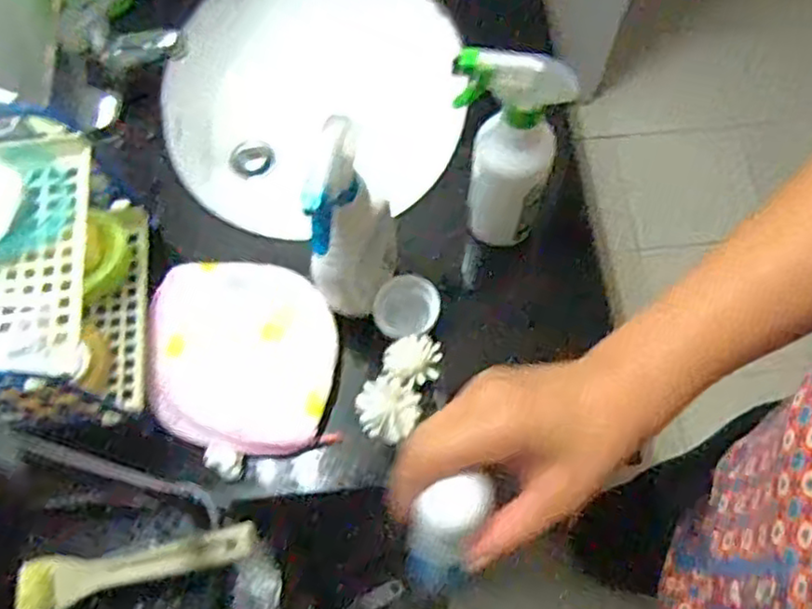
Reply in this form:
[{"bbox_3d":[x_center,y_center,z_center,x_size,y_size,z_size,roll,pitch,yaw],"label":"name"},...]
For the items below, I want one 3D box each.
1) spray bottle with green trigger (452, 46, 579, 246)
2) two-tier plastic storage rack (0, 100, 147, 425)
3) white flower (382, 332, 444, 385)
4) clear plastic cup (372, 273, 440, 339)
[{"bbox_3d":[0.085,-0.130,0.598,0.086,0.247,0.056,5,69,3],"label":"spray bottle with green trigger"},{"bbox_3d":[-0.321,-0.016,0.577,0.136,0.162,0.229,-6,68,-1],"label":"two-tier plastic storage rack"},{"bbox_3d":[0.006,0.044,0.559,0.047,0.021,0.045,-1,68,1],"label":"white flower"},{"bbox_3d":[0.001,0.004,0.636,0.058,0.026,0.064,18,70,8],"label":"clear plastic cup"}]

